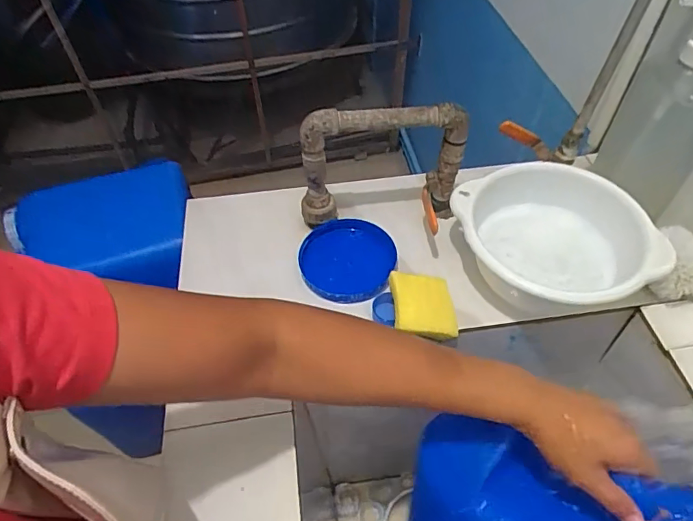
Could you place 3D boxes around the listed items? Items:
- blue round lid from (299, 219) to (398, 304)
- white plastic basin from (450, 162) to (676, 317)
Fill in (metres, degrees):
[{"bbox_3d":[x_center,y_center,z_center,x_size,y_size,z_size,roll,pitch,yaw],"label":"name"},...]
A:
[{"bbox_3d":[0.001,-0.007,0.601,0.109,0.024,0.109,-1,51,1],"label":"blue round lid"},{"bbox_3d":[0.229,-0.013,0.556,0.182,0.088,0.198,-1,51,1],"label":"white plastic basin"}]

